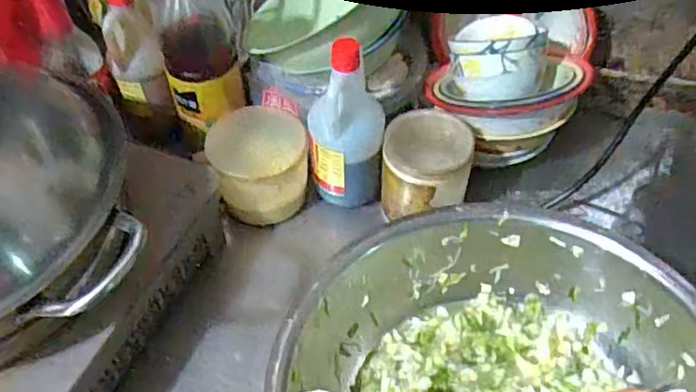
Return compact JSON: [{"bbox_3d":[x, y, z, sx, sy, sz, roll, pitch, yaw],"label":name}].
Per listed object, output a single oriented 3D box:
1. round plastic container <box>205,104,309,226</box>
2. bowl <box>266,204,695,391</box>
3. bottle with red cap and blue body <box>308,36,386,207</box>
[{"bbox_3d":[-0.103,-0.035,0.725,0.107,0.104,0.099,-2,51,2],"label":"round plastic container"},{"bbox_3d":[0.122,0.171,0.522,0.359,0.128,0.336,-2,51,2],"label":"bowl"},{"bbox_3d":[-0.002,-0.079,0.677,0.085,0.201,0.073,-3,51,1],"label":"bottle with red cap and blue body"}]

